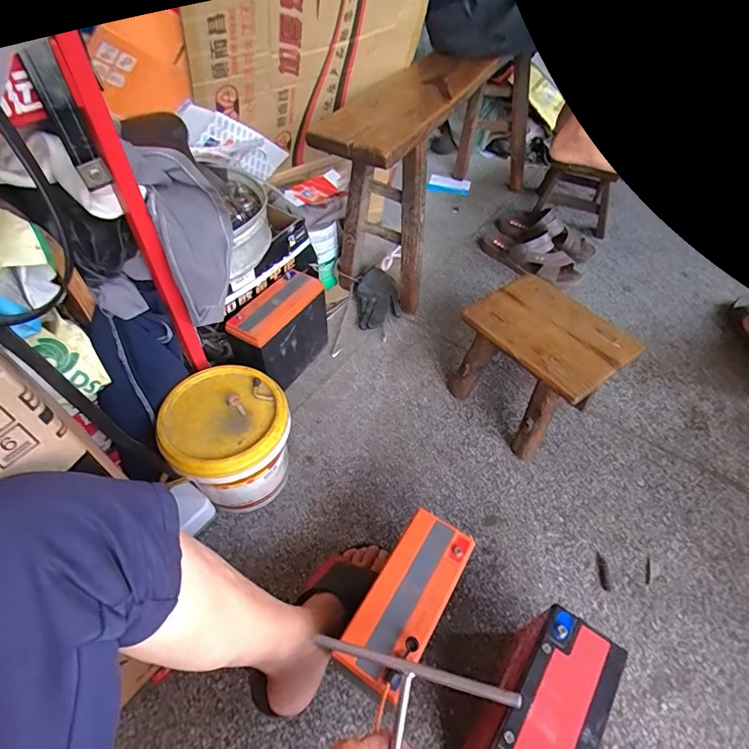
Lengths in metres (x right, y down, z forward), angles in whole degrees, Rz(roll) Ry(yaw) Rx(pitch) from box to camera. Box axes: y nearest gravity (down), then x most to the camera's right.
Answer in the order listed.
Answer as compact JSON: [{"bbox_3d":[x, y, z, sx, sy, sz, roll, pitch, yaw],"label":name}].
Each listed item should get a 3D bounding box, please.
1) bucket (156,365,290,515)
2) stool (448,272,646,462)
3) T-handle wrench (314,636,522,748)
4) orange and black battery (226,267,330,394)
[{"bbox_3d":[-0.212,0.108,0.660,0.161,0.168,0.167,0,50,0],"label":"bucket"},{"bbox_3d":[0.278,-0.011,0.770,0.192,0.194,0.229,-30,56,-23],"label":"stool"},{"bbox_3d":[0.002,0.382,0.330,0.177,0.012,0.285,4,64,20],"label":"T-handle wrench"},{"bbox_3d":[-0.174,-0.073,0.815,0.086,0.166,0.188,24,51,17],"label":"orange and black battery"}]

